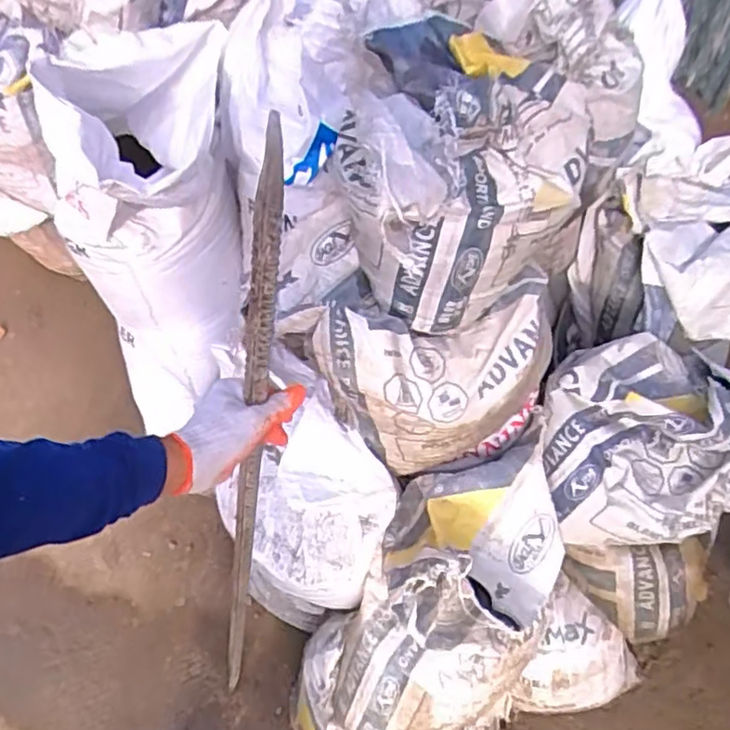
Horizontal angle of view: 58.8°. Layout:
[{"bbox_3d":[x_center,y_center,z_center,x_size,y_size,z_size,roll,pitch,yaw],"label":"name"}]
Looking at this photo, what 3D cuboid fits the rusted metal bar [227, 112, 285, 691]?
[{"bbox_3d":[-0.151,0.205,0.807,0.029,1.064,0.024,36,49,21],"label":"rusted metal bar"}]

